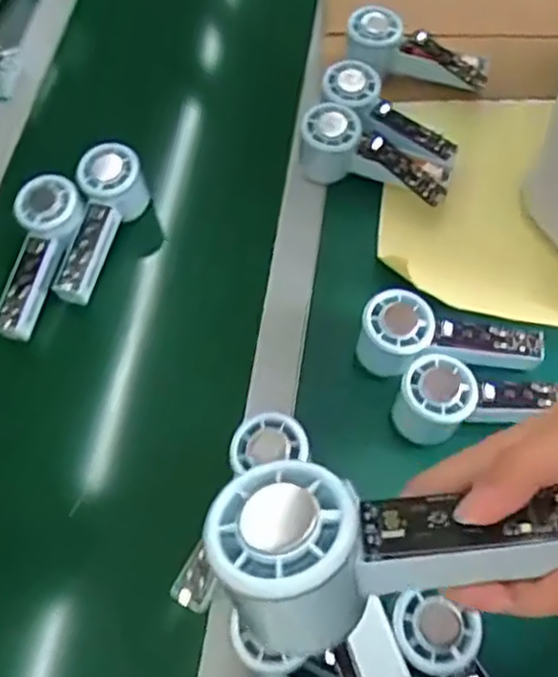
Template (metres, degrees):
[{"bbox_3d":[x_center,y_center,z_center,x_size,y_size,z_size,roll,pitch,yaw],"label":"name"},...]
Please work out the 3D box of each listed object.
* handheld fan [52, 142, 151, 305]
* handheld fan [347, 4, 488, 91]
[{"bbox_3d":[-0.176,-0.108,0.659,0.055,0.053,0.152,16,79,11],"label":"handheld fan"},{"bbox_3d":[0.146,-0.302,0.723,0.151,0.055,0.052,14,65,10],"label":"handheld fan"}]

